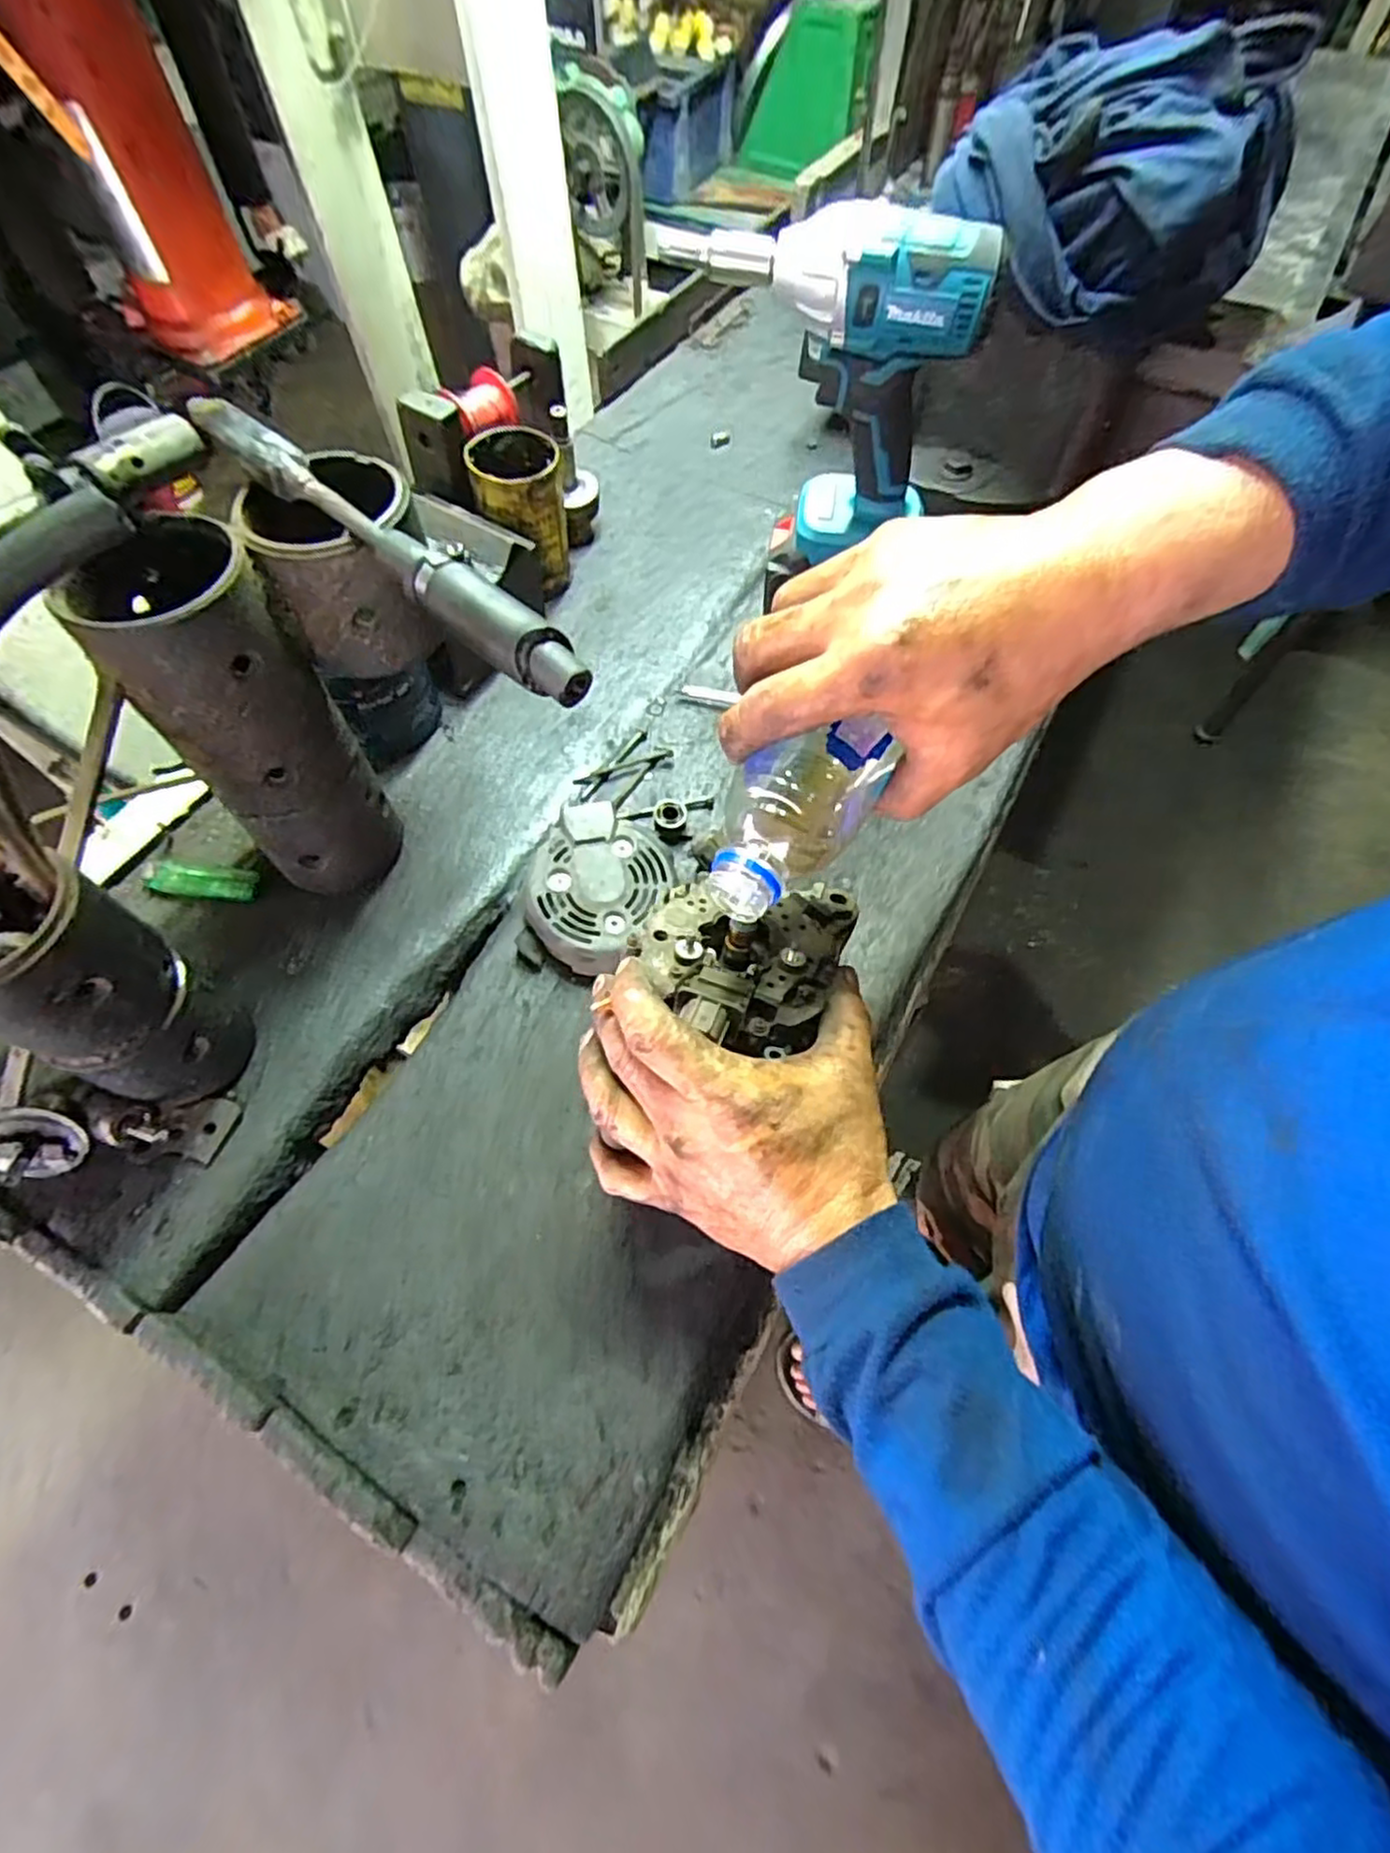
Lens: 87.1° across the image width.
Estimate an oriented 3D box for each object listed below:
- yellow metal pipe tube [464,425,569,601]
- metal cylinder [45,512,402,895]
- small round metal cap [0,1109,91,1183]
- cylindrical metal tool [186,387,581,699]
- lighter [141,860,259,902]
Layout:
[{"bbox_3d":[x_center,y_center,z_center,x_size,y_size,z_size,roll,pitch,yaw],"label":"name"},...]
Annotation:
[{"bbox_3d":[-0.151,-0.356,0.644,0.074,0.117,0.075,0,62,0],"label":"yellow metal pipe tube"},{"bbox_3d":[-0.260,-0.117,0.452,0.086,0.226,0.096,-26,64,-13],"label":"metal cylinder"},{"bbox_3d":[-0.380,0.123,0.420,0.049,0.045,0.017,-22,30,-16],"label":"small round metal cap"},{"bbox_3d":[-0.148,-0.184,0.348,0.257,0.035,0.026,38,68,19],"label":"cylindrical metal tool"},{"bbox_3d":[-0.356,-0.033,0.525,0.083,0.007,0.027,6,62,4],"label":"lighter"}]

